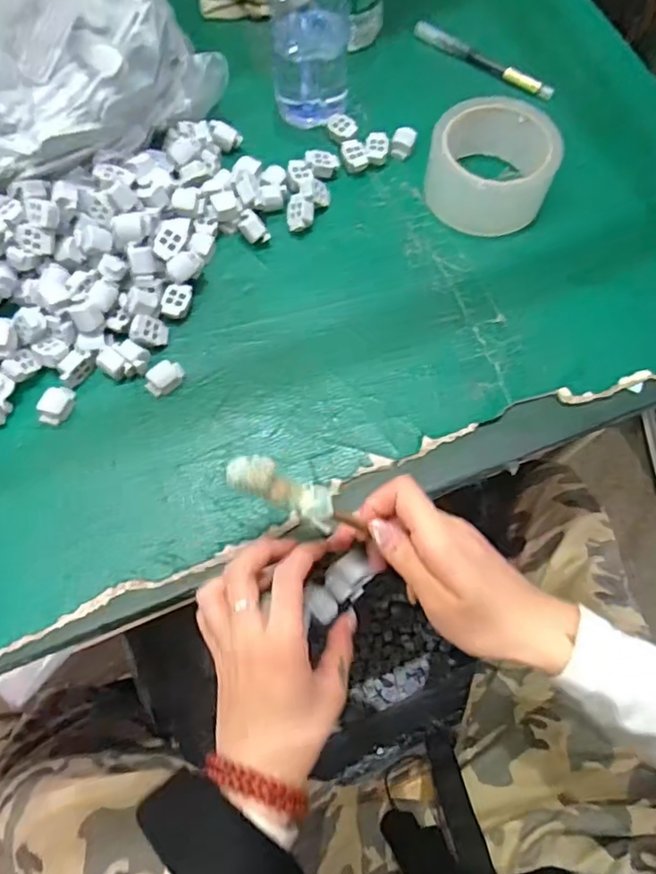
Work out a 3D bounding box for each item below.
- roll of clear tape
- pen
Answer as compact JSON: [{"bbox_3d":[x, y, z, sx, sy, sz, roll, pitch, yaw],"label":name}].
[{"bbox_3d":[0.129,-0.220,0.460,0.097,0.053,0.095,14,69,5],"label":"roll of clear tape"},{"bbox_3d":[0.140,-0.342,0.528,0.145,0.017,0.013,39,73,14],"label":"pen"}]

